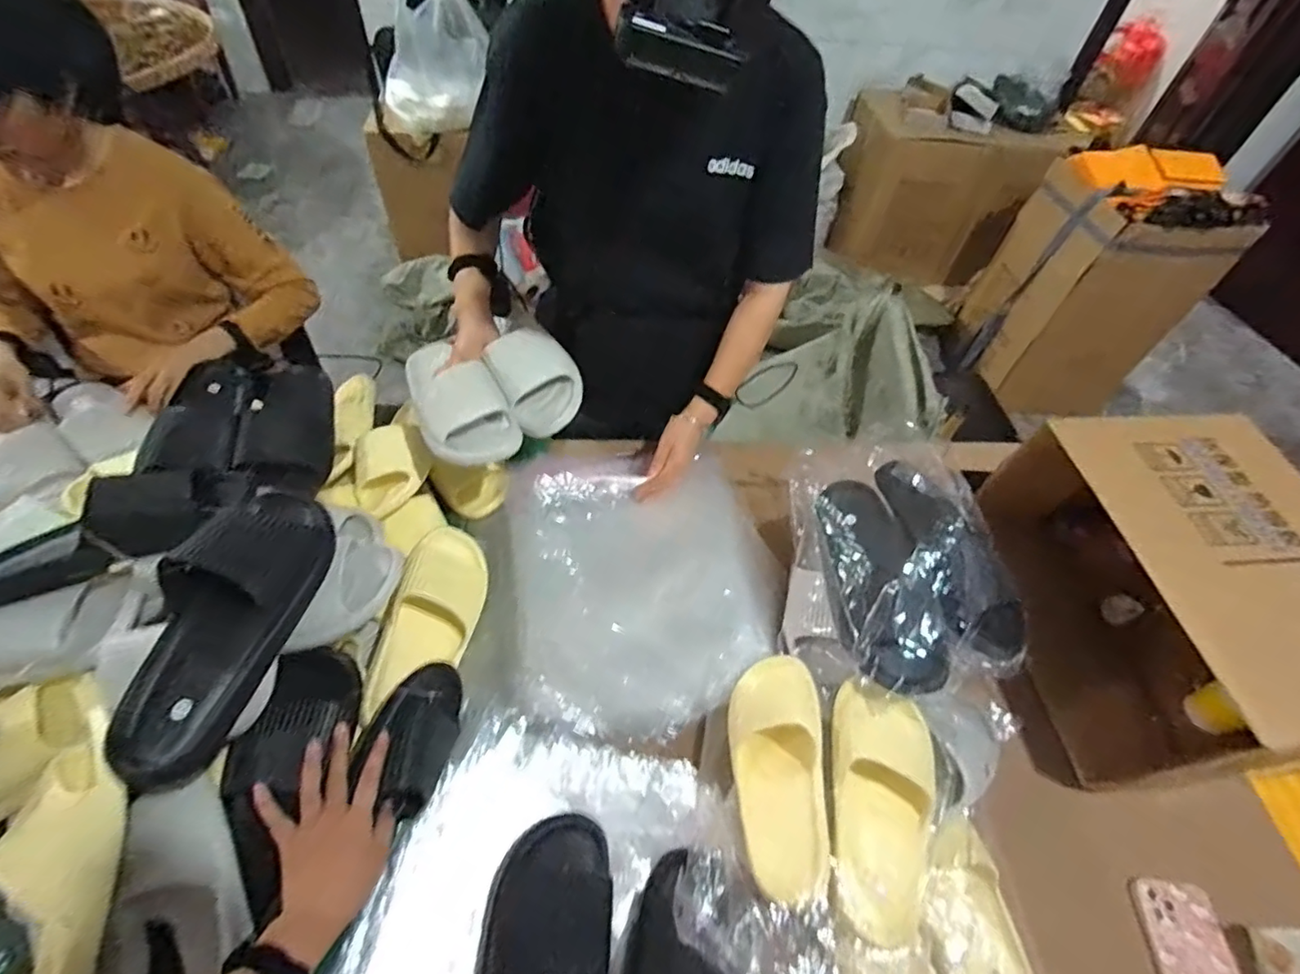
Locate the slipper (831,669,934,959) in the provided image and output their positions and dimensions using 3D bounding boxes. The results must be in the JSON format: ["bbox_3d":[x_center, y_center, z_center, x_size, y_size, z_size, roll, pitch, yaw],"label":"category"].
[{"bbox_3d":[0.232,0.315,0.588,0.098,0.058,0.229,17,53,7],"label":"slipper"}]

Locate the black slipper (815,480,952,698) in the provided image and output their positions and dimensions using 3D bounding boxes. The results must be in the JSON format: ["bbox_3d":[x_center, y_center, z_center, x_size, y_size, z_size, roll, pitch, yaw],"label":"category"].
[{"bbox_3d":[0.268,0.100,0.690,0.102,0.067,0.271,-5,53,-9],"label":"black slipper"}]

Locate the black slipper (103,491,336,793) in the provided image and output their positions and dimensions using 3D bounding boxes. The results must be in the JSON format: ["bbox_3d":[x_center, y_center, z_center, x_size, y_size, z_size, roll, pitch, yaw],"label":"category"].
[{"bbox_3d":[-0.375,0.112,0.515,0.100,0.068,0.264,11,53,3],"label":"black slipper"}]

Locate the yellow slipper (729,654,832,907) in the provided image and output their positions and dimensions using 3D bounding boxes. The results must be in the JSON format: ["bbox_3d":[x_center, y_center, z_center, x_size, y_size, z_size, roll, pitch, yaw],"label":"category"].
[{"bbox_3d":[0.138,0.303,0.643,0.098,0.086,0.248,10,53,2],"label":"yellow slipper"}]

